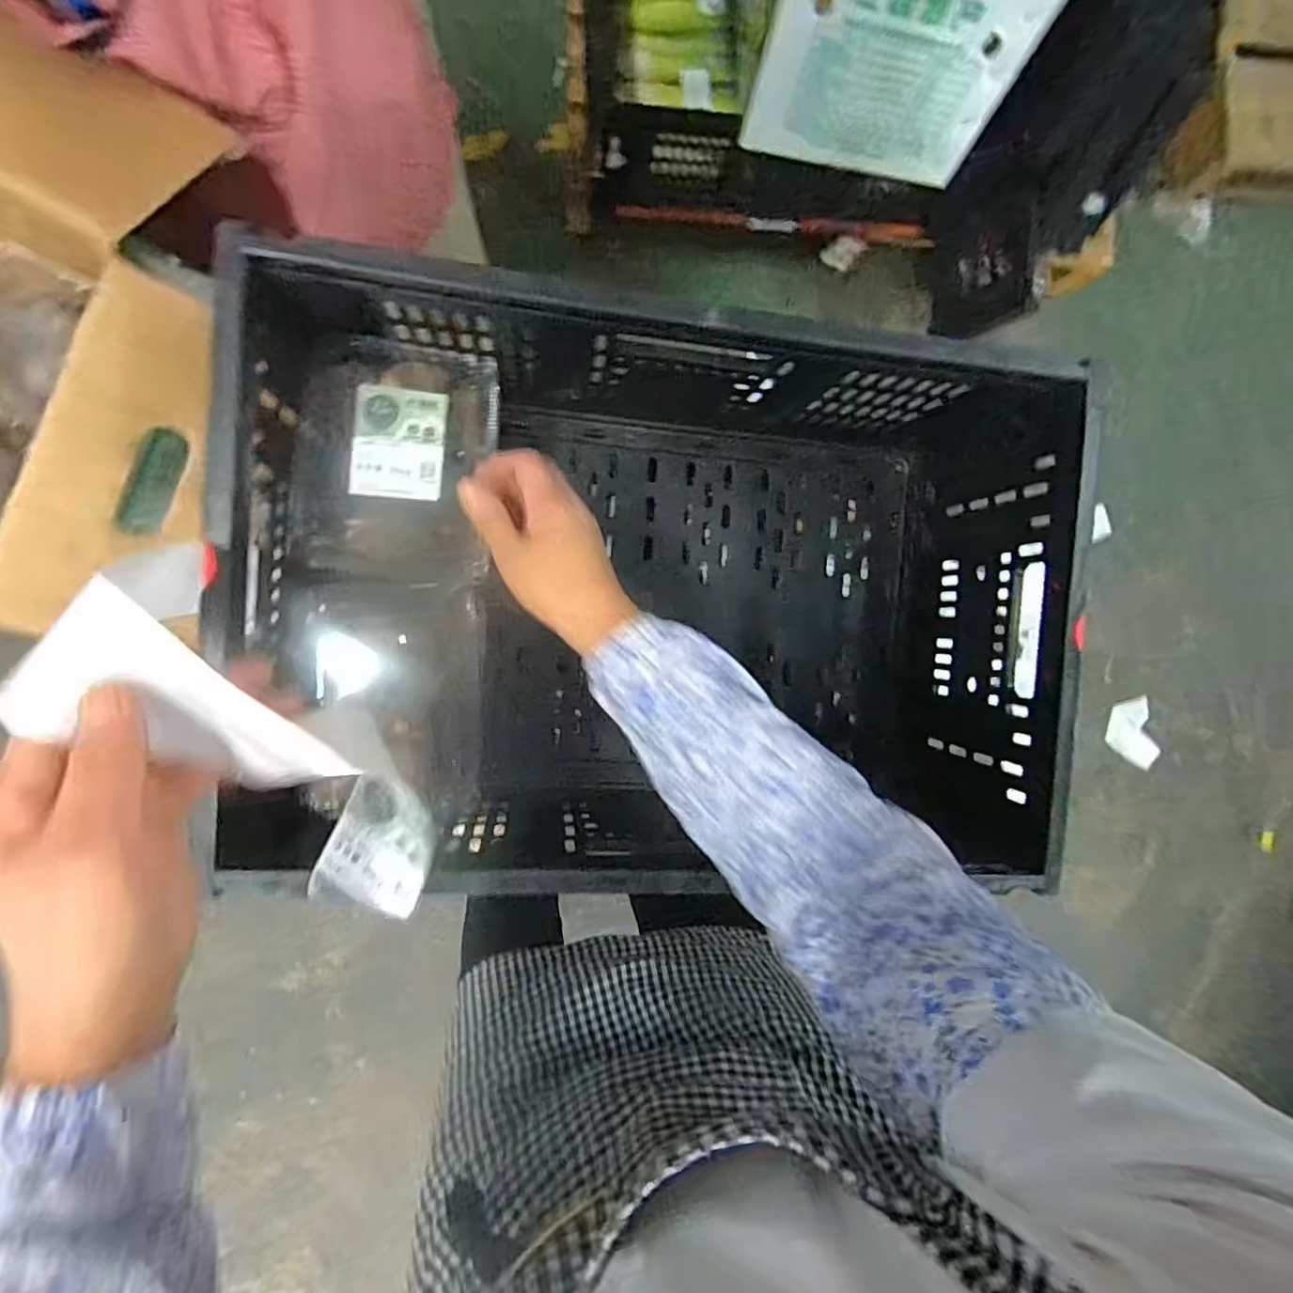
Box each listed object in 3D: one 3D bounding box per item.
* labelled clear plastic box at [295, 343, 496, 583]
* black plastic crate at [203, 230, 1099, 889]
[{"bbox_3d":[-0.184,-0.137,0.472,0.135,0.043,0.173,3,92,-9],"label":"labelled clear plastic box"},{"bbox_3d":[0.020,-0.044,0.537,0.582,0.243,0.392,3,92,-9],"label":"black plastic crate"}]

